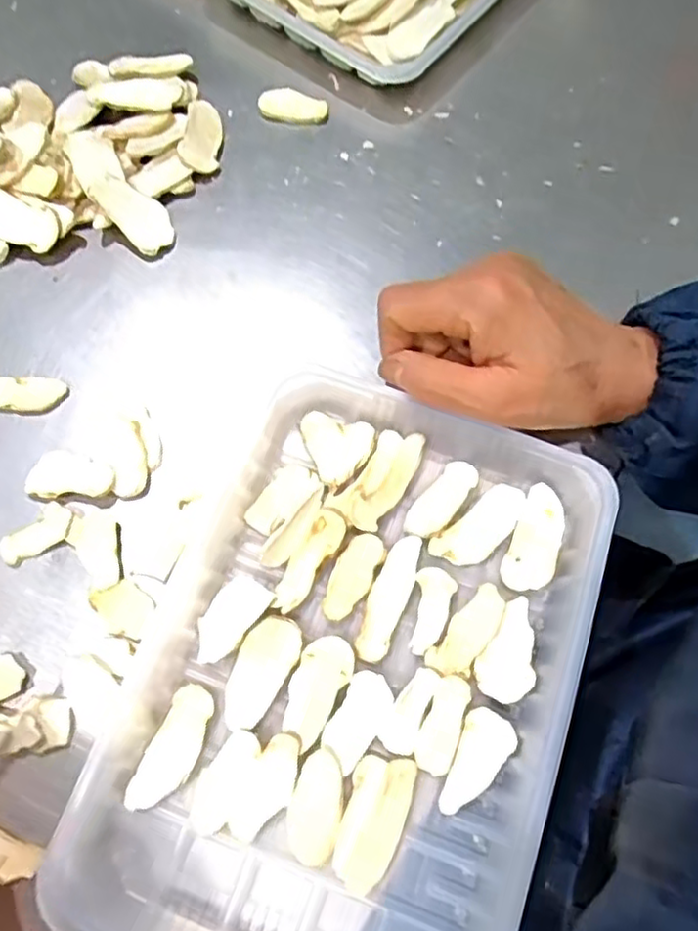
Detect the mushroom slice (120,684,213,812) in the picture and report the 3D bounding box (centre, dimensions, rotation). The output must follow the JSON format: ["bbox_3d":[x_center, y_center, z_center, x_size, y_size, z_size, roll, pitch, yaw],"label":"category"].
[{"bbox_3d":[-0.068,0.111,0.260,0.019,0.004,0.048,24,70,7],"label":"mushroom slice"}]

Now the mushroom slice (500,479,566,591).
[{"bbox_3d":[0.084,0.032,0.295,0.021,0.004,0.048,20,70,6],"label":"mushroom slice"}]

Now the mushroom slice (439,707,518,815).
[{"bbox_3d":[0.052,0.117,0.262,0.021,0.004,0.040,21,70,6],"label":"mushroom slice"}]

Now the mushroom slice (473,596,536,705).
[{"bbox_3d":[0.069,0.078,0.278,0.023,0.004,0.042,31,71,10],"label":"mushroom slice"}]

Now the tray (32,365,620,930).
[{"bbox_3d":[0.003,0.082,0.270,0.165,0.024,0.231,19,70,6],"label":"tray"}]

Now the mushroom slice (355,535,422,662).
[{"bbox_3d":[0.017,0.055,0.282,0.015,0.004,0.055,22,70,7],"label":"mushroom slice"}]

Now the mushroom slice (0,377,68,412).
[{"bbox_3d":[-0.161,-0.035,0.318,0.048,0.004,0.016,1,69,-1],"label":"mushroom slice"}]

